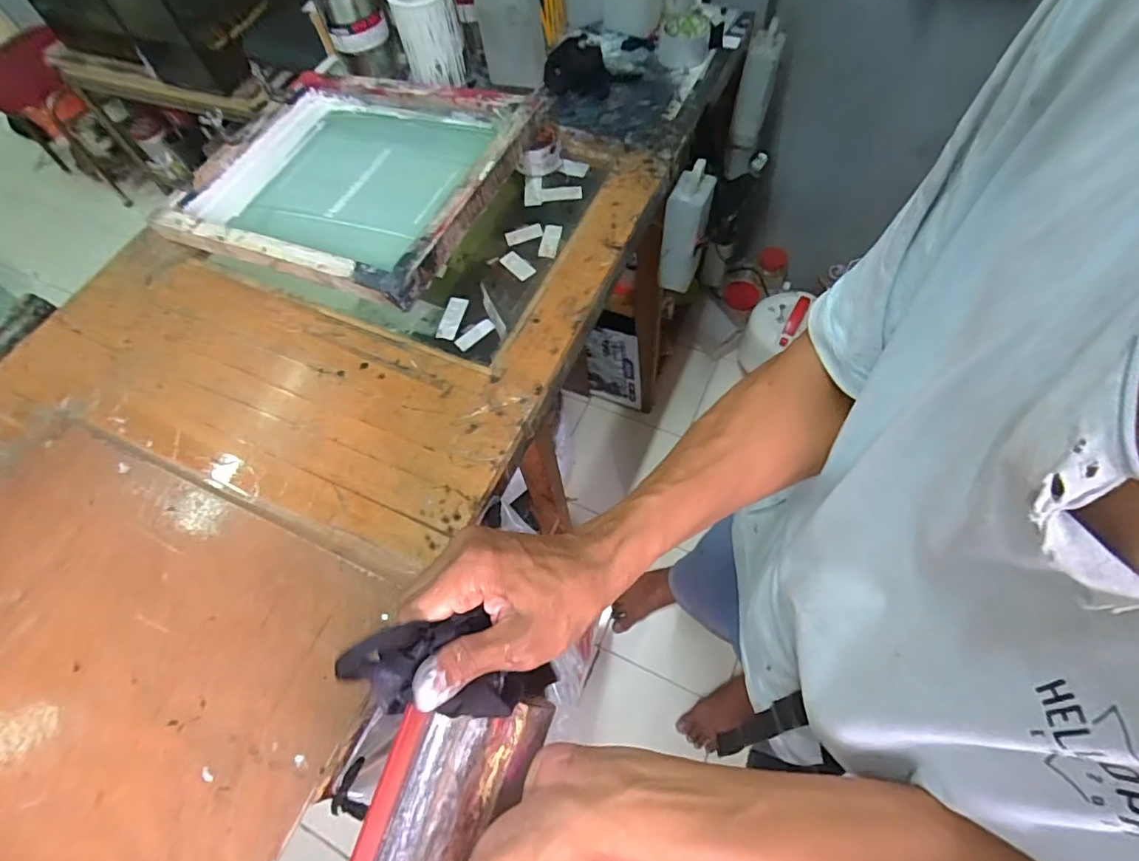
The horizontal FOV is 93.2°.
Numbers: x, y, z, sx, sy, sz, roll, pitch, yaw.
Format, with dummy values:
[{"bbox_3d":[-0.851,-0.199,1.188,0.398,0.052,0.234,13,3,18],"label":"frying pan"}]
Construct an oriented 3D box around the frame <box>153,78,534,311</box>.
[{"bbox_3d":[-0.336,-0.395,0.827,0.476,0.063,0.402,18,64,20],"label":"frame"}]

